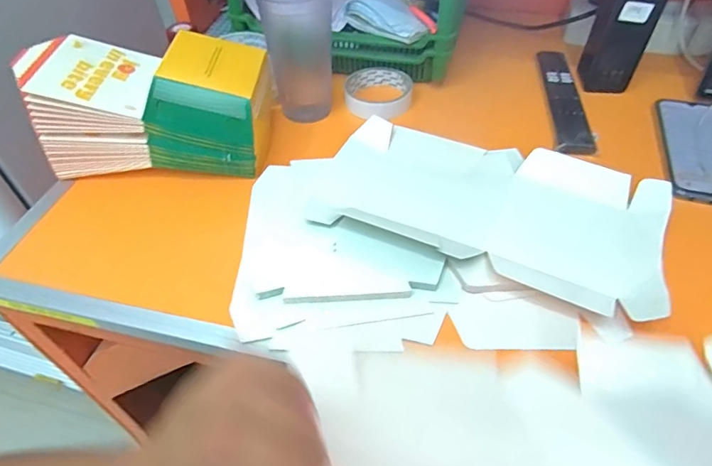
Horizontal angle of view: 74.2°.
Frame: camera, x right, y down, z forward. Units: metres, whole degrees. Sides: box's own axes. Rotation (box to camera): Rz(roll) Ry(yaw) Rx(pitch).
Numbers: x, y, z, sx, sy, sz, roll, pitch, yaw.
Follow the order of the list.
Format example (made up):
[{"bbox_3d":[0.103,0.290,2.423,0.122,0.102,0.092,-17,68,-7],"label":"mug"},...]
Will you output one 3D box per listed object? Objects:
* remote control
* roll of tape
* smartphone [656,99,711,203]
[{"bbox_3d":[0.259,-0.169,0.588,0.042,0.012,0.215,6,49,6],"label":"remote control"},{"bbox_3d":[0.029,-0.182,0.609,0.083,0.031,0.083,0,49,0],"label":"roll of tape"},{"bbox_3d":[0.386,-0.095,0.519,0.082,0.006,0.173,13,50,11],"label":"smartphone"}]

